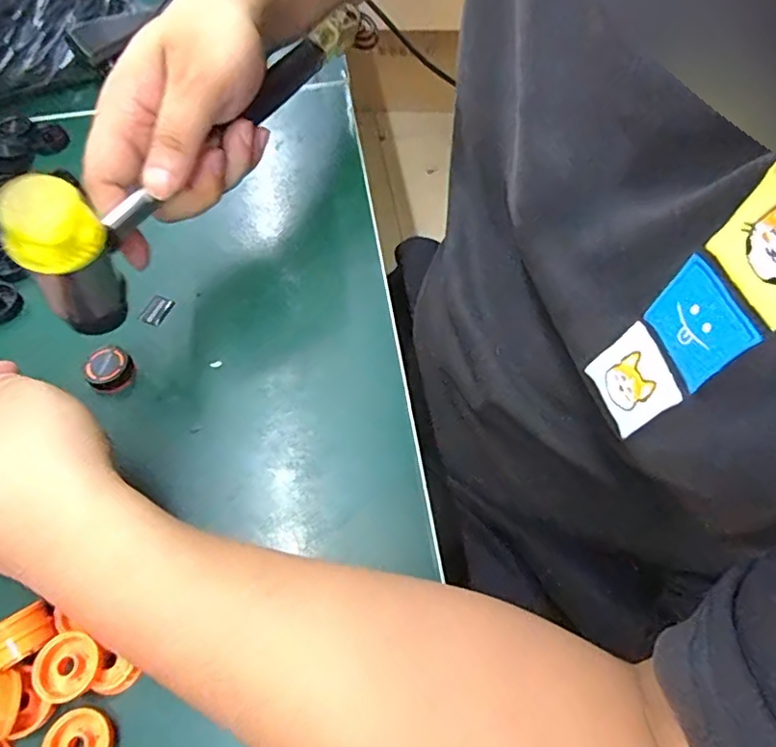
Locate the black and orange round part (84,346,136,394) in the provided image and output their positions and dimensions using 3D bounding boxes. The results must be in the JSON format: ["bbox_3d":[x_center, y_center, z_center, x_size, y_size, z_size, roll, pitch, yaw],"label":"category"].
[{"bbox_3d":[-0.156,-0.002,0.316,0.023,0.013,0.025,-1,61,2],"label":"black and orange round part"}]

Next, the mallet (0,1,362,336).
[{"bbox_3d":[-0.084,-0.124,0.293,0.034,0.057,0.253,23,56,15],"label":"mallet"}]

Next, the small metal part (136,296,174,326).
[{"bbox_3d":[-0.142,-0.039,0.345,0.016,0.004,0.021,19,64,13],"label":"small metal part"}]

